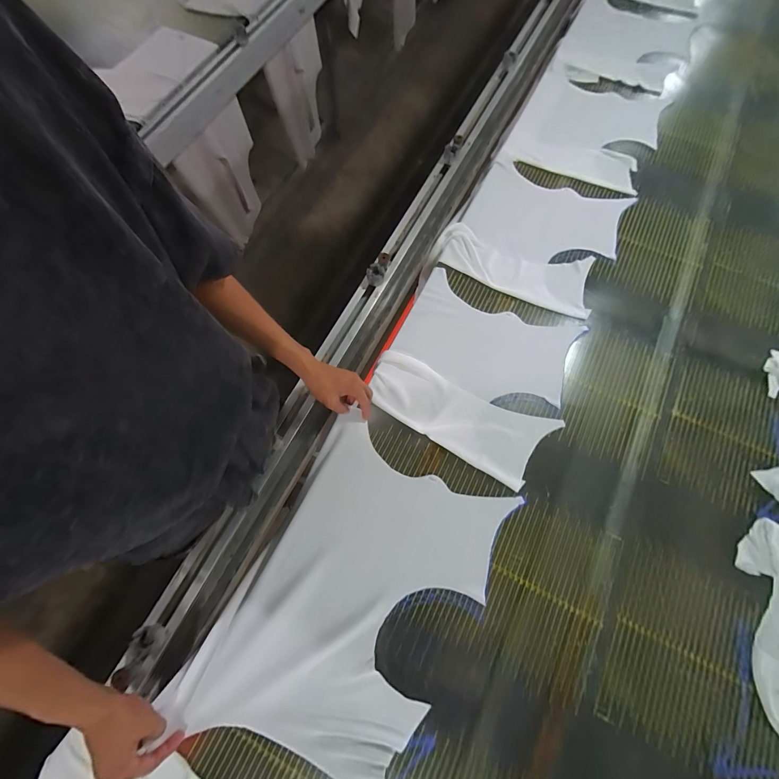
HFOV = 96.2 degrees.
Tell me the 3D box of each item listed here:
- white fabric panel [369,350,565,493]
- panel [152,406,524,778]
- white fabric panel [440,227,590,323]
[{"bbox_3d":[0.124,0.052,0.676,0.351,0.009,0.147,23,69,8],"label":"white fabric panel"},{"bbox_3d":[-0.053,0.334,0.593,0.356,0.048,0.502,27,76,9],"label":"panel"},{"bbox_3d":[0.278,-0.265,0.783,0.332,0.025,0.144,17,72,6],"label":"white fabric panel"}]

